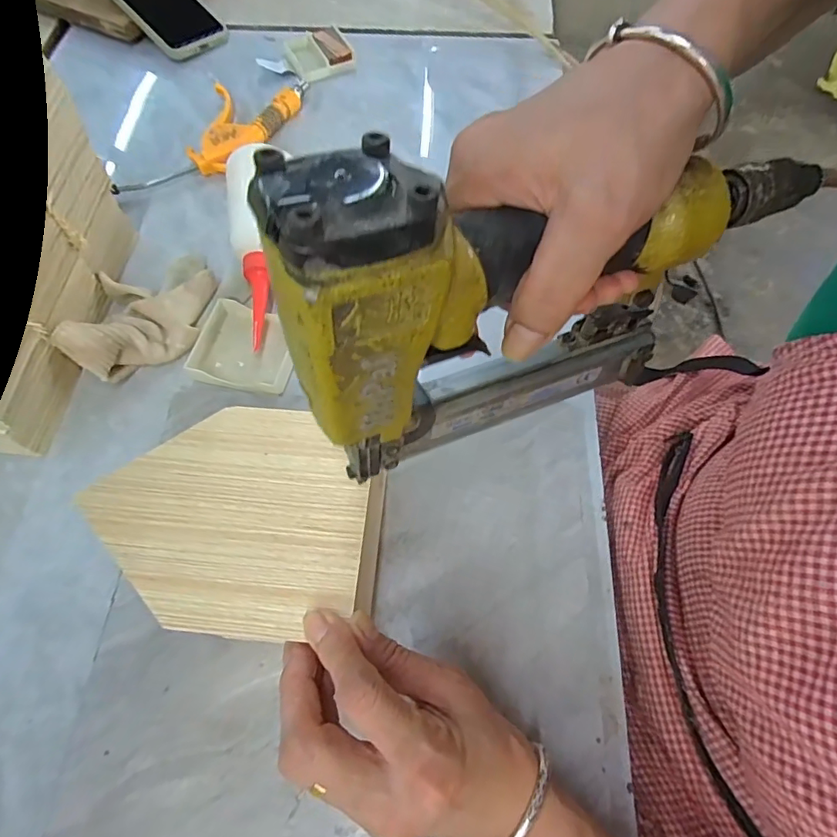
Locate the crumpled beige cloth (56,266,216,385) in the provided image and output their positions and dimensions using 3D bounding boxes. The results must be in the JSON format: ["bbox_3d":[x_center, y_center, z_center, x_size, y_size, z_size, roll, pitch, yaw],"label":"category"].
[{"bbox_3d":[-0.214,-0.081,0.399,0.087,0.052,0.105,-2,65,1],"label":"crumpled beige cloth"}]

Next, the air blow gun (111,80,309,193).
[{"bbox_3d":[-0.201,-0.289,0.521,0.090,0.023,0.214,22,67,11],"label":"air blow gun"}]

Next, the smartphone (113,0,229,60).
[{"bbox_3d":[-0.306,-0.494,0.599,0.177,0.019,0.086,45,72,1],"label":"smartphone"}]

